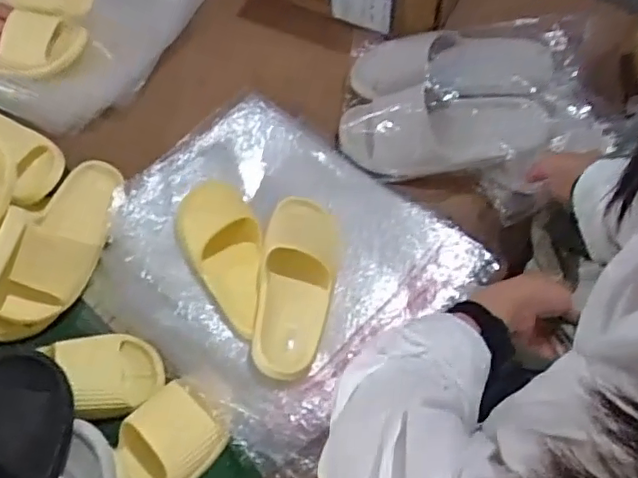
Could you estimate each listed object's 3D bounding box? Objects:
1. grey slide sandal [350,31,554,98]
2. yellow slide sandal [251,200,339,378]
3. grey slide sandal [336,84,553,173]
[{"bbox_3d":[0.194,-0.257,0.904,0.281,0.058,0.107,5,65,23],"label":"grey slide sandal"},{"bbox_3d":[-0.030,0.054,0.788,0.092,0.054,0.247,5,62,5],"label":"yellow slide sandal"},{"bbox_3d":[0.180,-0.166,0.892,0.290,0.086,0.110,0,62,2],"label":"grey slide sandal"}]

